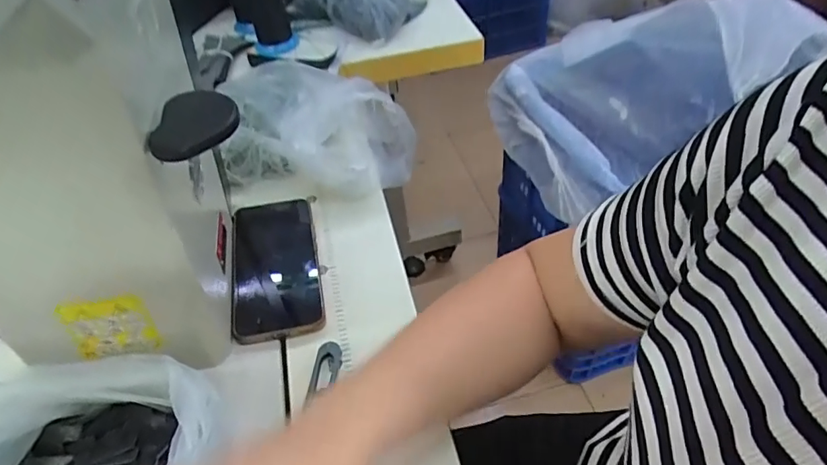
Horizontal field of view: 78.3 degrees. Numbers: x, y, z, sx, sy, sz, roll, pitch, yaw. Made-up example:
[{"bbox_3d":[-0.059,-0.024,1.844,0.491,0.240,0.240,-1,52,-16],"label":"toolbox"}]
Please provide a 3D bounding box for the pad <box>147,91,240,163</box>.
[{"bbox_3d":[-0.121,-0.062,0.285,0.043,0.006,0.058,-3,47,3],"label":"pad"}]

